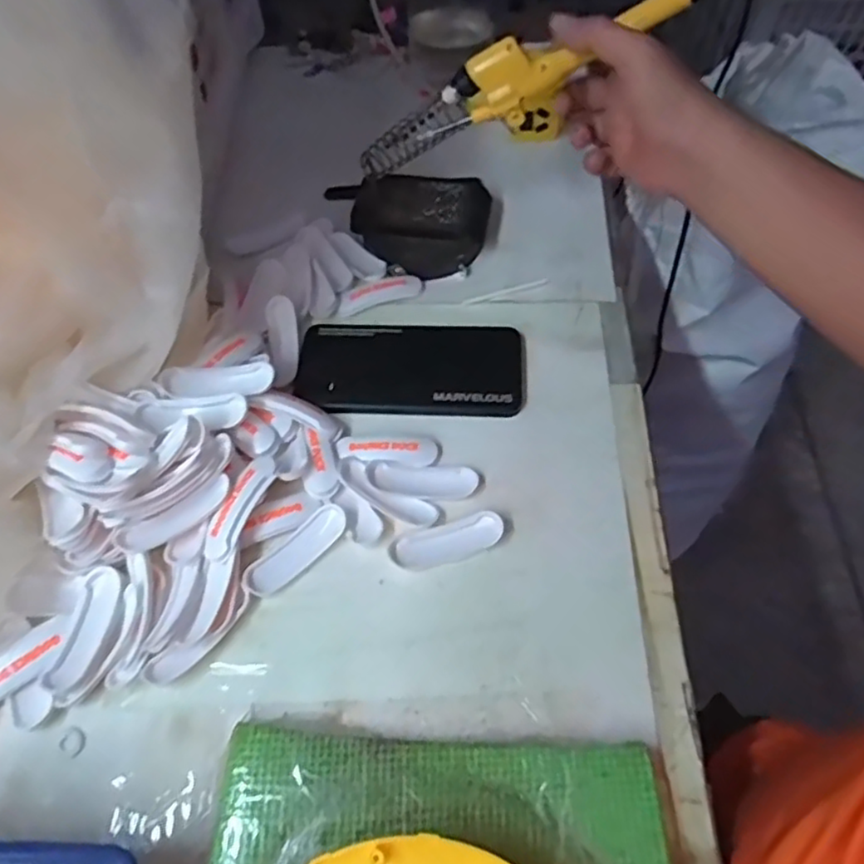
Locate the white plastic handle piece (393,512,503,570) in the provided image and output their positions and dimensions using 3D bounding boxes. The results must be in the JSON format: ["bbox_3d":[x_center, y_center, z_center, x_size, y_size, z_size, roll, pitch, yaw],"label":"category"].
[{"bbox_3d":[0.010,0.068,0.409,0.069,0.009,0.023,-15,60,-7],"label":"white plastic handle piece"}]

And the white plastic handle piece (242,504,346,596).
[{"bbox_3d":[-0.082,0.072,0.404,0.070,0.006,0.024,-37,65,-19],"label":"white plastic handle piece"}]

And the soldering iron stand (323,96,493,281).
[{"bbox_3d":[-0.017,-0.195,0.510,0.122,0.113,0.094,6,59,5],"label":"soldering iron stand"}]

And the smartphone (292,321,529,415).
[{"bbox_3d":[-0.015,-0.048,0.478,0.158,0.010,0.080,1,59,2],"label":"smartphone"}]

